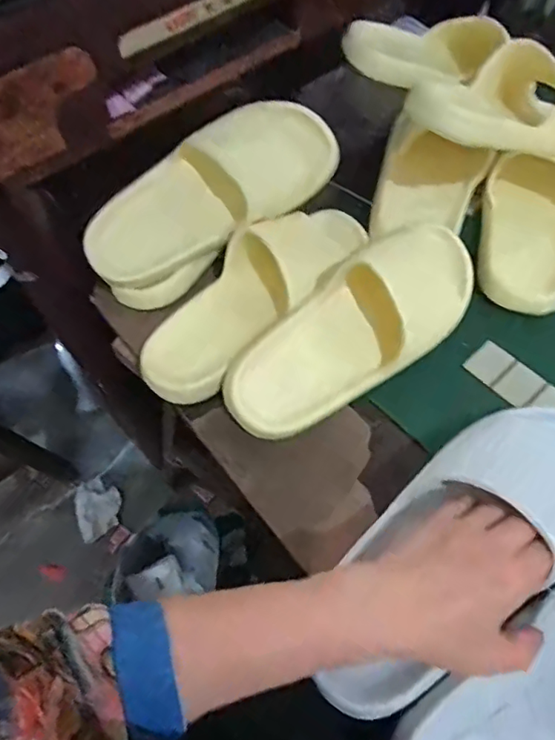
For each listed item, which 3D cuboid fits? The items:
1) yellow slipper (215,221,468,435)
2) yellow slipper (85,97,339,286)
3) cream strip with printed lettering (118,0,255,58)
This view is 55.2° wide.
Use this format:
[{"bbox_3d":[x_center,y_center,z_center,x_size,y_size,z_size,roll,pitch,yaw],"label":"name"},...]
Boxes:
[{"bbox_3d":[0.064,-0.045,0.433,0.249,0.071,0.095,-34,64,-15],"label":"yellow slipper"},{"bbox_3d":[-0.063,-0.167,0.497,0.251,0.098,0.075,-31,18,1],"label":"yellow slipper"},{"bbox_3d":[-0.062,-0.282,0.420,0.144,0.019,0.007,-38,65,-17],"label":"cream strip with printed lettering"}]

